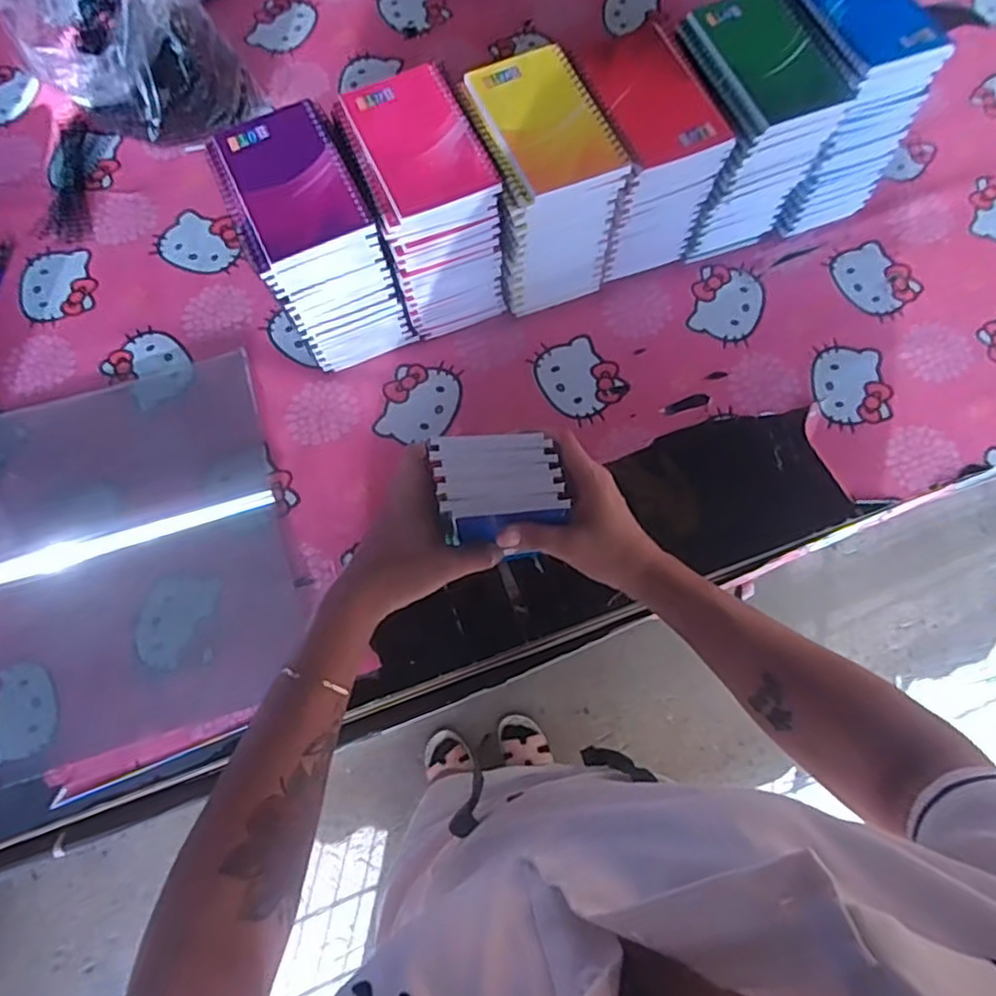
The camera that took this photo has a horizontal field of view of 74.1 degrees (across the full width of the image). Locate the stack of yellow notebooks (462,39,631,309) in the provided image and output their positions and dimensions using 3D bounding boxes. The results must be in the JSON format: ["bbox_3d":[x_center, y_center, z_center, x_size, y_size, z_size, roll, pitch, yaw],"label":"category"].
[{"bbox_3d":[0.032,-0.258,0.573,0.097,0.174,0.126,-21,72,-7],"label":"stack of yellow notebooks"}]

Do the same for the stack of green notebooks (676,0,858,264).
[{"bbox_3d":[0.215,-0.323,0.597,0.113,0.172,0.128,-24,73,-8],"label":"stack of green notebooks"}]

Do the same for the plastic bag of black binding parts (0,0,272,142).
[{"bbox_3d":[-0.339,-0.417,0.622,0.124,0.176,0.179,35,75,11],"label":"plastic bag of black binding parts"}]

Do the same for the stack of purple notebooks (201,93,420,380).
[{"bbox_3d":[-0.151,-0.207,0.563,0.097,0.170,0.128,-24,73,-8],"label":"stack of purple notebooks"}]

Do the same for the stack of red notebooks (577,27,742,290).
[{"bbox_3d":[0.119,-0.291,0.589,0.093,0.167,0.129,-21,73,-7],"label":"stack of red notebooks"}]

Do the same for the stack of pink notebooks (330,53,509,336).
[{"bbox_3d":[-0.063,-0.242,0.574,0.094,0.171,0.130,-20,72,-7],"label":"stack of pink notebooks"}]

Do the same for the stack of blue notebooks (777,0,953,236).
[{"bbox_3d":[0.290,-0.358,0.605,0.106,0.177,0.147,-24,73,-8],"label":"stack of blue notebooks"}]

